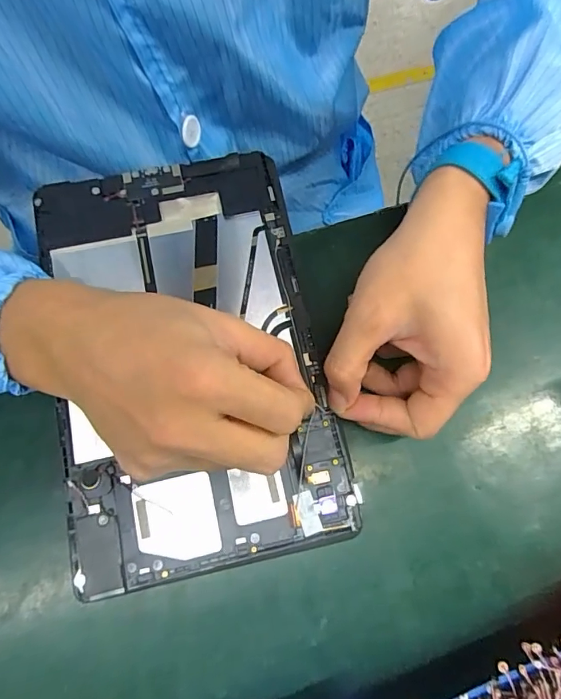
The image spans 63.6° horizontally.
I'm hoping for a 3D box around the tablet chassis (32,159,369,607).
[{"bbox_3d":[-0.055,-0.001,0.263,0.149,0.009,0.239,-11,75,-5],"label":"tablet chassis"}]

